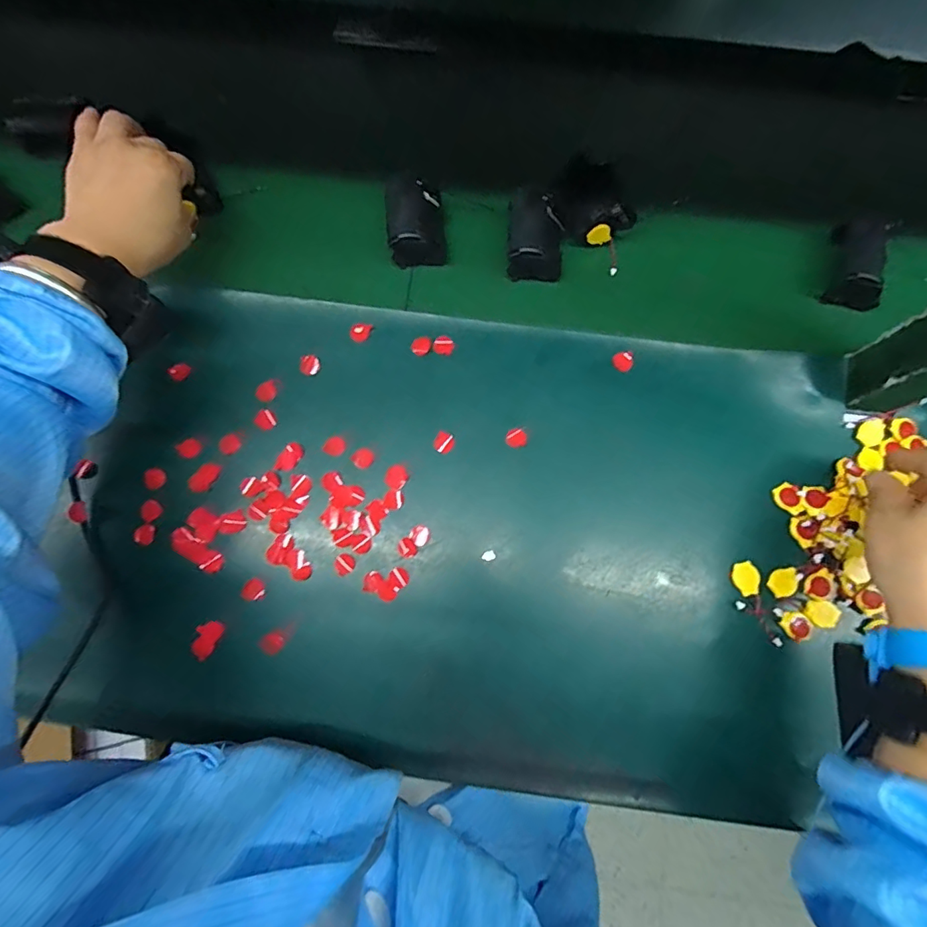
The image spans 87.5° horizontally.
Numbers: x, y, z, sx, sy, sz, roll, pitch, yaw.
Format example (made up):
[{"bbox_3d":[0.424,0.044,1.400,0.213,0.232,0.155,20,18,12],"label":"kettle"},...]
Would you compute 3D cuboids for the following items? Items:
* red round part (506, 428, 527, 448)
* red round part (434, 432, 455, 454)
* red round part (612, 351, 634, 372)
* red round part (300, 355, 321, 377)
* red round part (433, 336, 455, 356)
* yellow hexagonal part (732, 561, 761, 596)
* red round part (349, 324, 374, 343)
[{"bbox_3d":[0.044,-0.021,0.402,0.017,0.011,0.016,1,78,-1],"label":"red round part"},{"bbox_3d":[-0.016,-0.017,0.399,0.015,0.006,0.018,34,79,6],"label":"red round part"},{"bbox_3d":[0.136,-0.087,0.411,0.018,0.005,0.016,-14,79,-4],"label":"red round part"},{"bbox_3d":[-0.130,-0.084,0.412,0.017,0.005,0.016,0,78,-1],"label":"red round part"},{"bbox_3d":[-0.017,-0.100,0.412,0.017,0.004,0.016,0,78,-1],"label":"red round part"},{"bbox_3d":[0.218,0.088,0.371,0.020,0.004,0.025,-11,78,-4],"label":"yellow hexagonal part"},{"bbox_3d":[-0.087,-0.111,0.411,0.019,0.004,0.015,2,78,-1],"label":"red round part"}]

